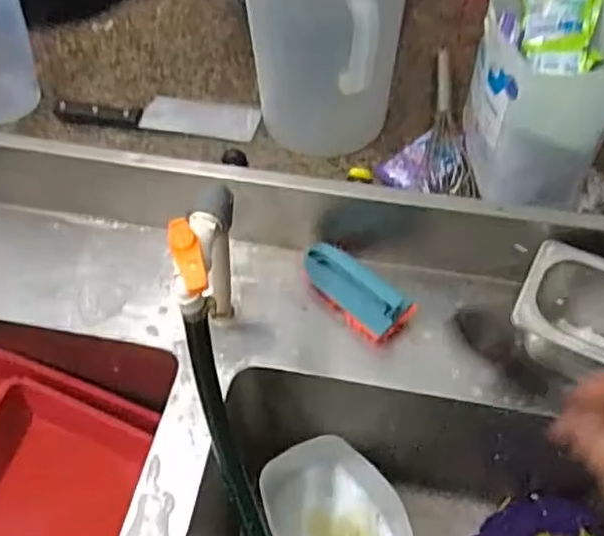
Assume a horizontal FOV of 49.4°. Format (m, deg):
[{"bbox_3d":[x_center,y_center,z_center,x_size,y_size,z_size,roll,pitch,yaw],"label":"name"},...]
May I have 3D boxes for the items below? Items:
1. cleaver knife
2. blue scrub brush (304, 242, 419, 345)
[{"bbox_3d":[-0.192,-0.212,0.885,0.266,0.021,0.063,5,55,5],"label":"cleaver knife"},{"bbox_3d":[0.057,0.025,0.730,0.052,0.063,0.132,-39,63,-23],"label":"blue scrub brush"}]

